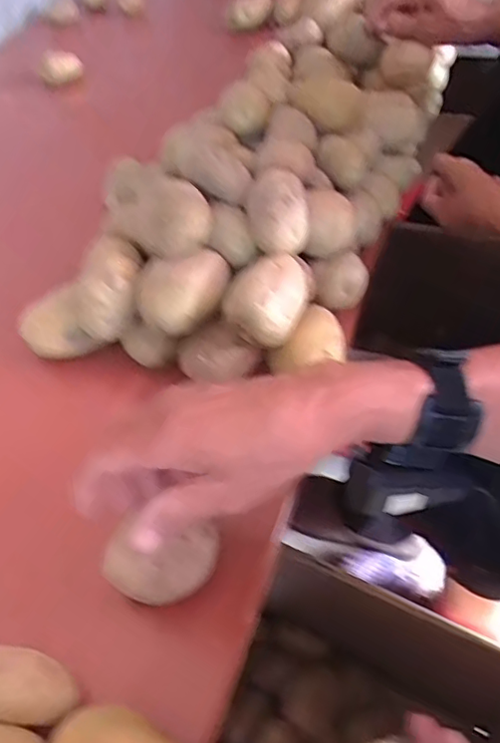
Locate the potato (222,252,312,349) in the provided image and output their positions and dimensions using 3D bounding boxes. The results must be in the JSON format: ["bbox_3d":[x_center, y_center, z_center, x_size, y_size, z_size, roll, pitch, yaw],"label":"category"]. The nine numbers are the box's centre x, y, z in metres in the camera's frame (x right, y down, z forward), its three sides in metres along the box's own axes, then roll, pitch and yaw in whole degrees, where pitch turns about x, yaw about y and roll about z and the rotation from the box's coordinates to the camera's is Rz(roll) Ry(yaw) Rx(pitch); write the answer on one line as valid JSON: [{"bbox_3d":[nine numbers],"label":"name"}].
[{"bbox_3d":[0.013,-0.051,0.445,0.055,0.055,0.071,8,51,12],"label":"potato"}]

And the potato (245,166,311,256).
[{"bbox_3d":[0.021,-0.131,0.457,0.047,0.039,0.073,-4,50,3],"label":"potato"}]

